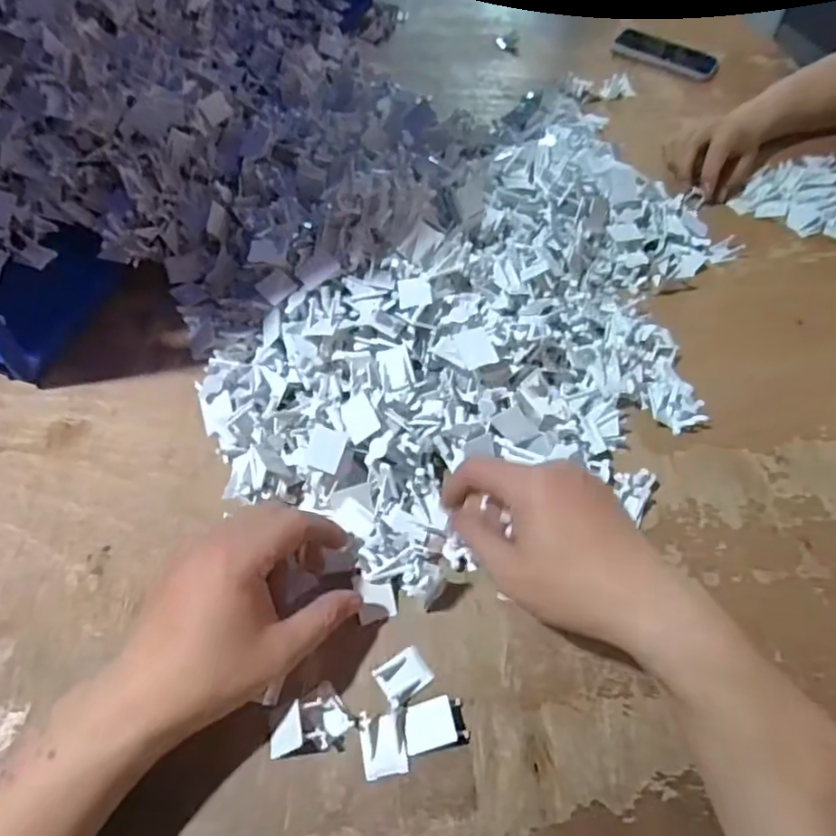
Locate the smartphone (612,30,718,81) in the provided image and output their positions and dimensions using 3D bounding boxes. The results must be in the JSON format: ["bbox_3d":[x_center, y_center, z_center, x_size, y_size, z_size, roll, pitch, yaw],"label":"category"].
[{"bbox_3d":[0.358,-0.526,0.860,0.145,0.017,0.065,23,56,12],"label":"smartphone"}]

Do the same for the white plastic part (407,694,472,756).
[{"bbox_3d":[0.011,0.172,0.335,0.034,0.013,0.026,-6,56,-9],"label":"white plastic part"}]

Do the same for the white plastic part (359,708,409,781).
[{"bbox_3d":[-0.019,0.181,0.331,0.025,0.004,0.032,-2,56,-6],"label":"white plastic part"}]

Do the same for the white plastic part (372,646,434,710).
[{"bbox_3d":[-0.008,0.153,0.353,0.031,0.007,0.024,-28,62,-22],"label":"white plastic part"}]

